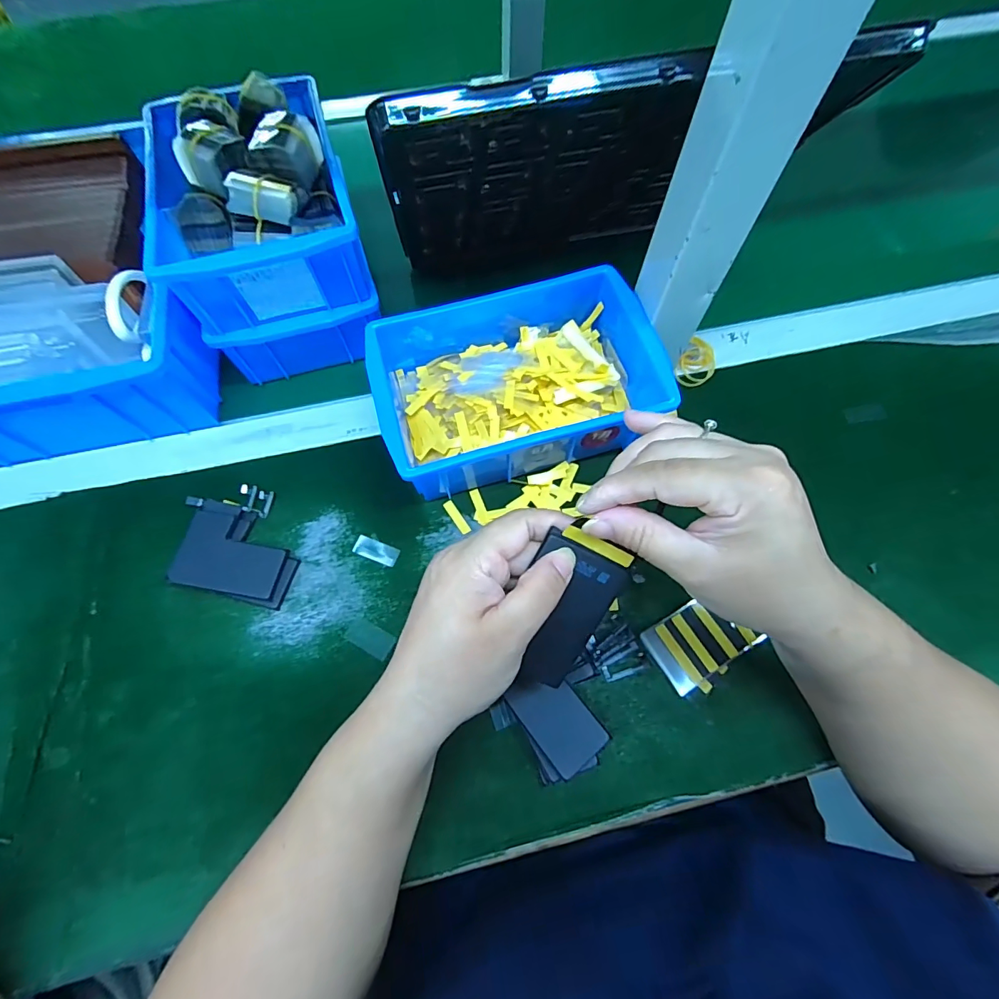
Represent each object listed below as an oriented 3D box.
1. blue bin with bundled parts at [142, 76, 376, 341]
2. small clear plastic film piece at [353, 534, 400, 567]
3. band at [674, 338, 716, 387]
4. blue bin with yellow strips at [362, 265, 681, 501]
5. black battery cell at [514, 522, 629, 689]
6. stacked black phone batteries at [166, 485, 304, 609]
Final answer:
[{"bbox_3d":[-0.180,-0.231,0.340,0.136,0.070,0.189,-16,68,-7],"label":"blue bin with bundled parts"},{"bbox_3d":[-0.090,0.037,0.332,0.033,0.004,0.014,20,68,9],"label":"small clear plastic film piece"},{"bbox_3d":[0.171,-0.117,0.391,0.030,0.008,0.047,31,70,13],"label":"band"},{"bbox_3d":[0.009,-0.095,0.352,0.198,0.068,0.152,-15,68,-6],"label":"blue bin with yellow strips"},{"bbox_3d":[0.028,0.060,0.233,0.048,0.004,0.078,27,99,-12],"label":"black battery cell"},{"bbox_3d":[-0.189,0.030,0.331,0.091,0.011,0.079,12,67,5],"label":"stacked black phone batteries"}]

